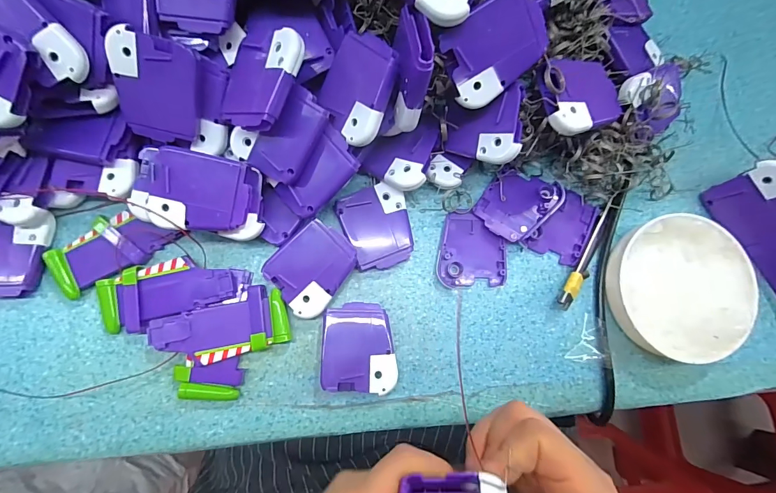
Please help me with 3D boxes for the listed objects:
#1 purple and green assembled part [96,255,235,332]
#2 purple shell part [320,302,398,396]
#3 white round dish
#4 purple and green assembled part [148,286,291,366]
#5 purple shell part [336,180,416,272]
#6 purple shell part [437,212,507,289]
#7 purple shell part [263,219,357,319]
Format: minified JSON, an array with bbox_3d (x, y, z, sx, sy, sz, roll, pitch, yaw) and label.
[{"bbox_3d":[-0.155,0.031,0.266,0.088,0.009,0.041,-16,84,-7],"label":"purple and green assembled part"},{"bbox_3d":[-0.020,0.071,0.271,0.051,0.015,0.059,2,82,-5],"label":"purple shell part"},{"bbox_3d":[0.219,0.031,0.288,0.101,0.026,0.103,1,82,-5],"label":"white round dish"},{"bbox_3d":[-0.116,0.058,0.265,0.088,0.012,0.041,-16,84,-7],"label":"purple and green assembled part"},{"bbox_3d":[-0.007,-0.014,0.288,0.049,0.011,0.060,-18,84,-7],"label":"purple shell part"},{"bbox_3d":[0.066,0.004,0.294,0.051,0.005,0.056,8,81,-4],"label":"purple shell part"},{"bbox_3d":[-0.055,0.014,0.270,0.050,0.011,0.060,39,81,1],"label":"purple shell part"}]

